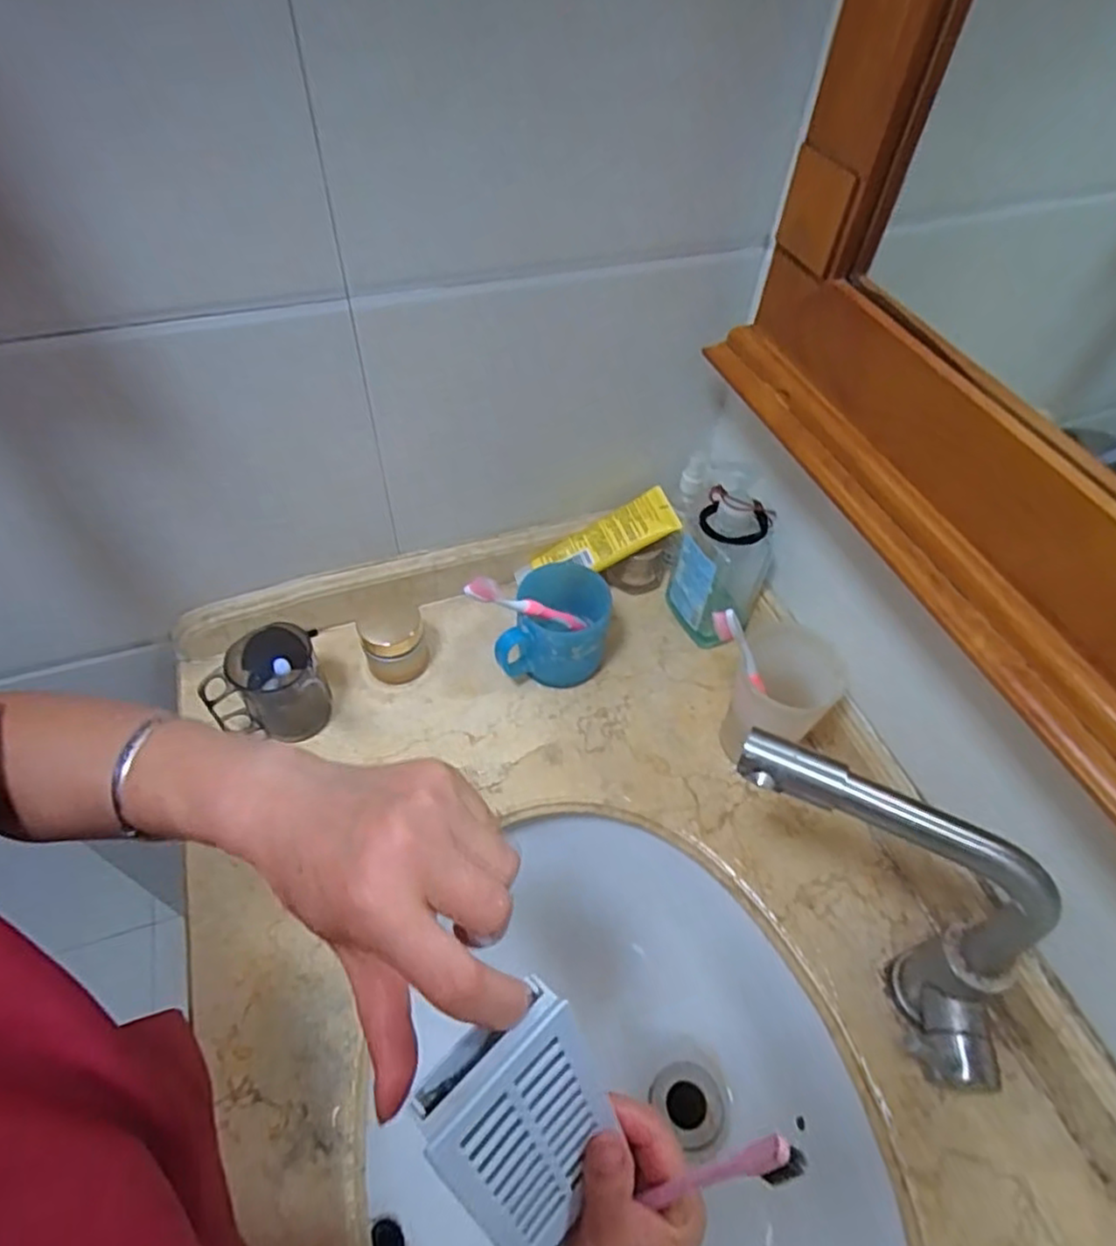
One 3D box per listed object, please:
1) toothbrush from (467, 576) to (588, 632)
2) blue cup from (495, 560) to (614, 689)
[{"bbox_3d":[-0.023,-0.014,0.619,0.018,0.167,0.015,-46,57,18],"label":"toothbrush"},{"bbox_3d":[0.000,0.005,0.668,0.094,0.091,0.097,1,52,-2],"label":"blue cup"}]

